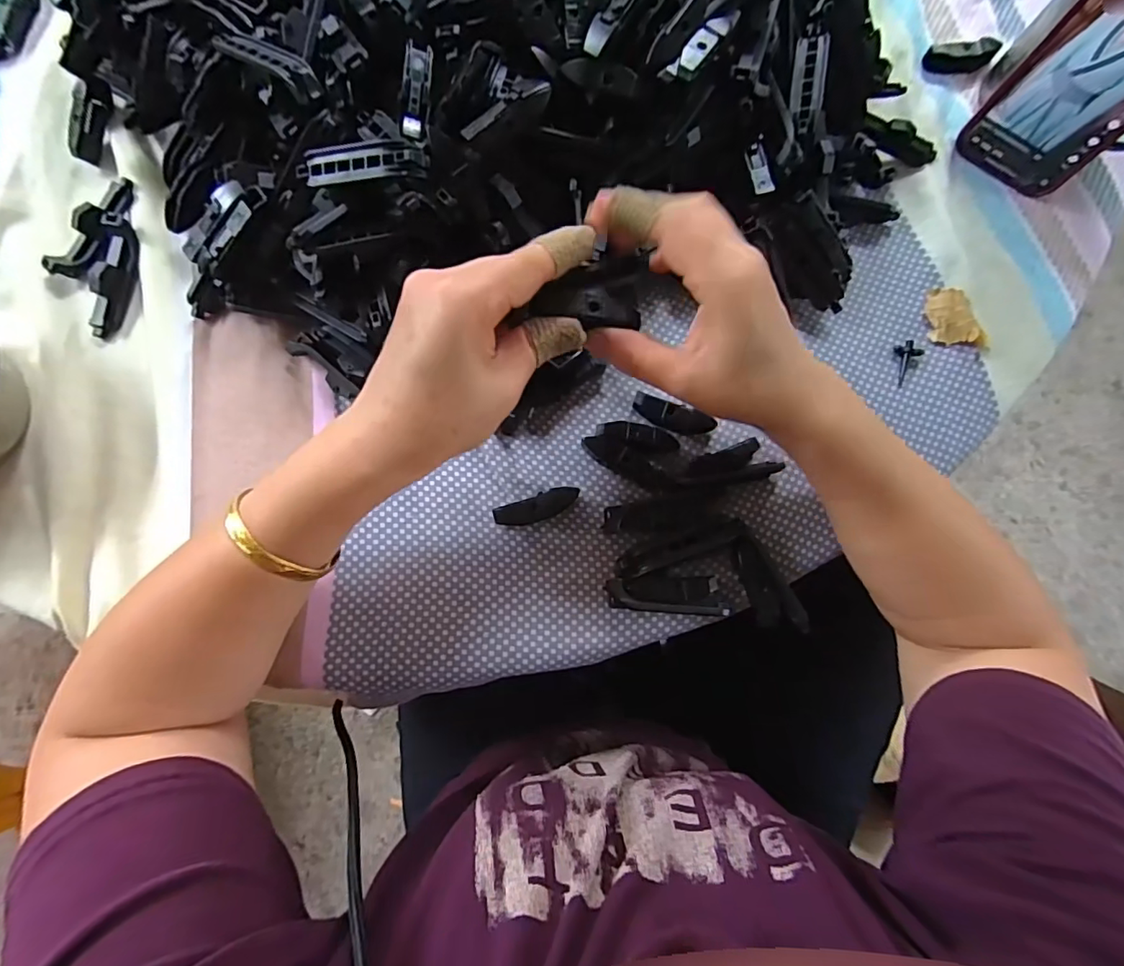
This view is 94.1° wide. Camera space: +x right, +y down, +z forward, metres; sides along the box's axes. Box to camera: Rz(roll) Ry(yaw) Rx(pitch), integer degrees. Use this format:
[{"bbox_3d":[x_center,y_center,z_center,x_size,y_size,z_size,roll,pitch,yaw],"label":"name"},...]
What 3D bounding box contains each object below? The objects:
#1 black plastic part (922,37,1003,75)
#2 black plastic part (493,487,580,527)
[{"bbox_3d":[0.292,-0.311,0.379,0.053,0.014,0.016,-8,79,-3],"label":"black plastic part"},{"bbox_3d":[-0.014,0.015,0.313,0.051,0.016,0.014,-20,80,-5],"label":"black plastic part"}]

